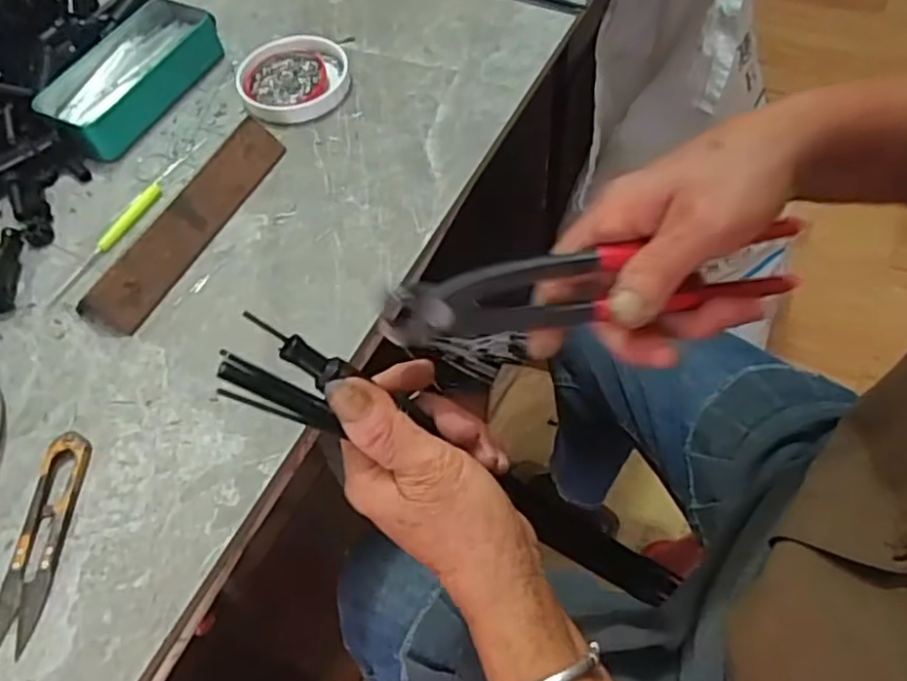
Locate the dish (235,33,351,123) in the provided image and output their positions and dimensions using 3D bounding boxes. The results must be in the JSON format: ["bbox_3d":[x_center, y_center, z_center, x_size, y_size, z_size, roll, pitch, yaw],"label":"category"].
[{"bbox_3d":[-0.128,-0.212,0.559,0.086,0.013,0.092,-2,58,3],"label":"dish"}]

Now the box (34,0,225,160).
[{"bbox_3d":[-0.259,-0.216,0.561,0.077,0.033,0.155,19,61,16],"label":"box"}]

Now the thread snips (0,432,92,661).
[{"bbox_3d":[-0.224,0.106,0.378,0.025,0.010,0.115,-1,58,5],"label":"thread snips"}]

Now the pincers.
[{"bbox_3d":[0.065,-0.027,0.317,0.195,0.048,0.021,-8,58,-3],"label":"pincers"}]

